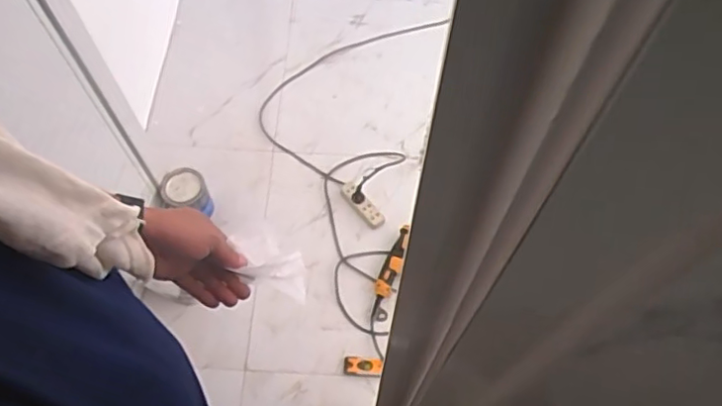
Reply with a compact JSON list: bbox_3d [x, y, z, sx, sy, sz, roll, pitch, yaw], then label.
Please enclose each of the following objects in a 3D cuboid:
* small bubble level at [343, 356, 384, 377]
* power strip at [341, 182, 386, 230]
[{"bbox_3d":[0.005,0.390,1.428,0.090,0.029,0.041,6,64,3],"label":"small bubble level"},{"bbox_3d":[0.003,0.003,1.639,0.049,0.032,0.157,-32,68,-14],"label":"power strip"}]

